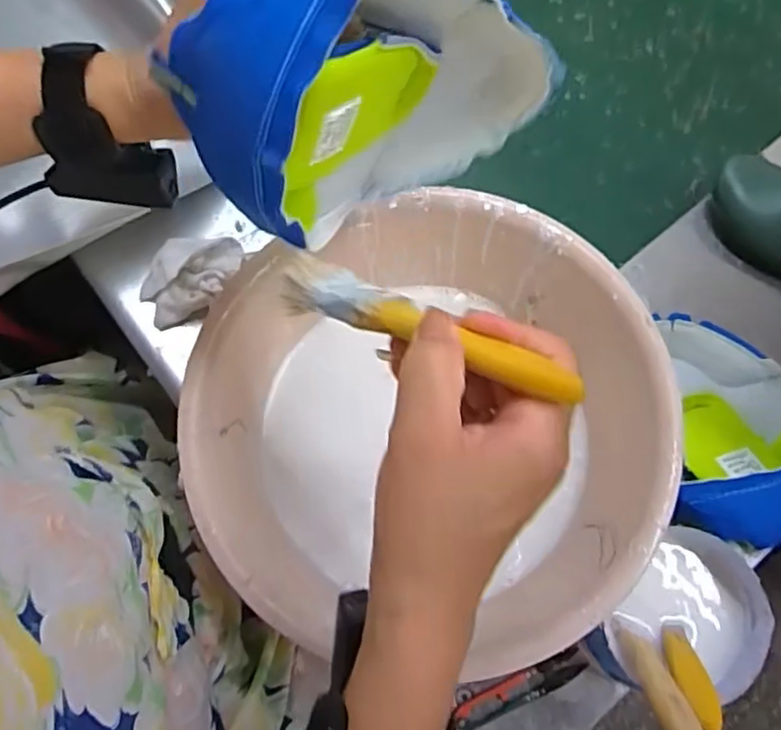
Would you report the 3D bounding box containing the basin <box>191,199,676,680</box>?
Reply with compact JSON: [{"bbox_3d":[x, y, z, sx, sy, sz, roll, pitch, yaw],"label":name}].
[{"bbox_3d":[0.027,0.036,0.462,0.298,0.113,0.294,12,74,4],"label":"basin"}]

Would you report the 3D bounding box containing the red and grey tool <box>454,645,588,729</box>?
[{"bbox_3d":[0.095,0.235,0.473,0.099,0.013,0.022,-23,74,-6],"label":"red and grey tool"}]

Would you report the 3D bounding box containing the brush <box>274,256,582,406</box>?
[{"bbox_3d":[0.011,-0.015,0.286,0.154,0.019,0.030,25,74,31],"label":"brush"}]

